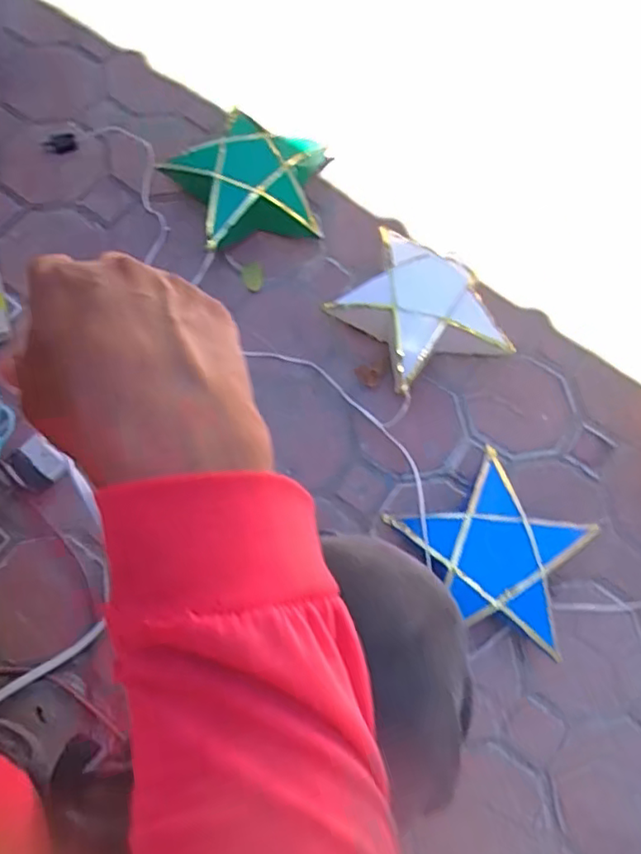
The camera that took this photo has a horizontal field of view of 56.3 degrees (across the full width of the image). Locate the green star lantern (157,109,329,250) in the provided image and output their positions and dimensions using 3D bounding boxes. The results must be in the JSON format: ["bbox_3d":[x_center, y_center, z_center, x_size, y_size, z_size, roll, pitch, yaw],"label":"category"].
[{"bbox_3d":[-0.109,-0.358,0.869,0.228,0.069,0.196,-7,73,-5],"label":"green star lantern"}]

